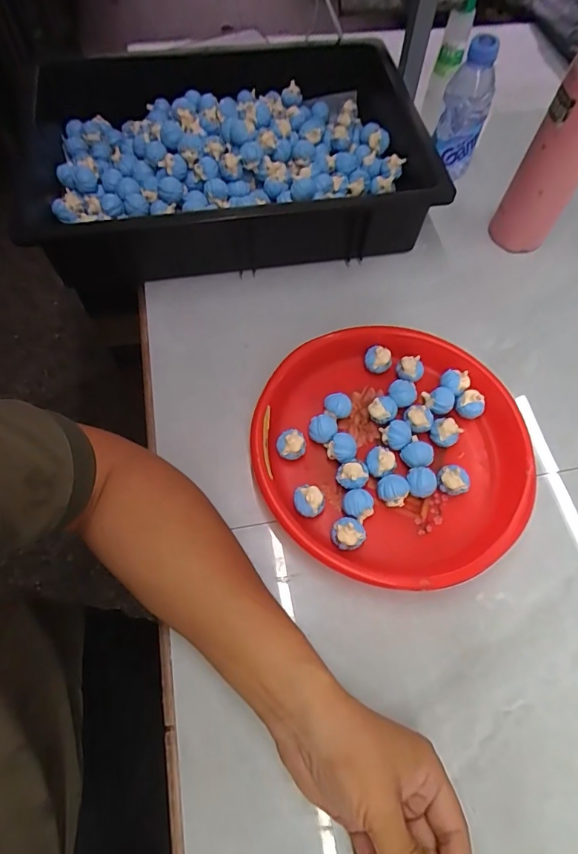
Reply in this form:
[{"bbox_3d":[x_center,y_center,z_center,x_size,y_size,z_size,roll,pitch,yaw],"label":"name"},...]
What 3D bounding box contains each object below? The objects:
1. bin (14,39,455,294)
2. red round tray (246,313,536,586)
[{"bbox_3d":[-0.075,-0.324,0.575,0.452,0.106,0.311,-12,64,-5],"label":"bin"},{"bbox_3d":[0.096,0.019,0.445,0.243,0.040,0.250,0,64,1],"label":"red round tray"}]

